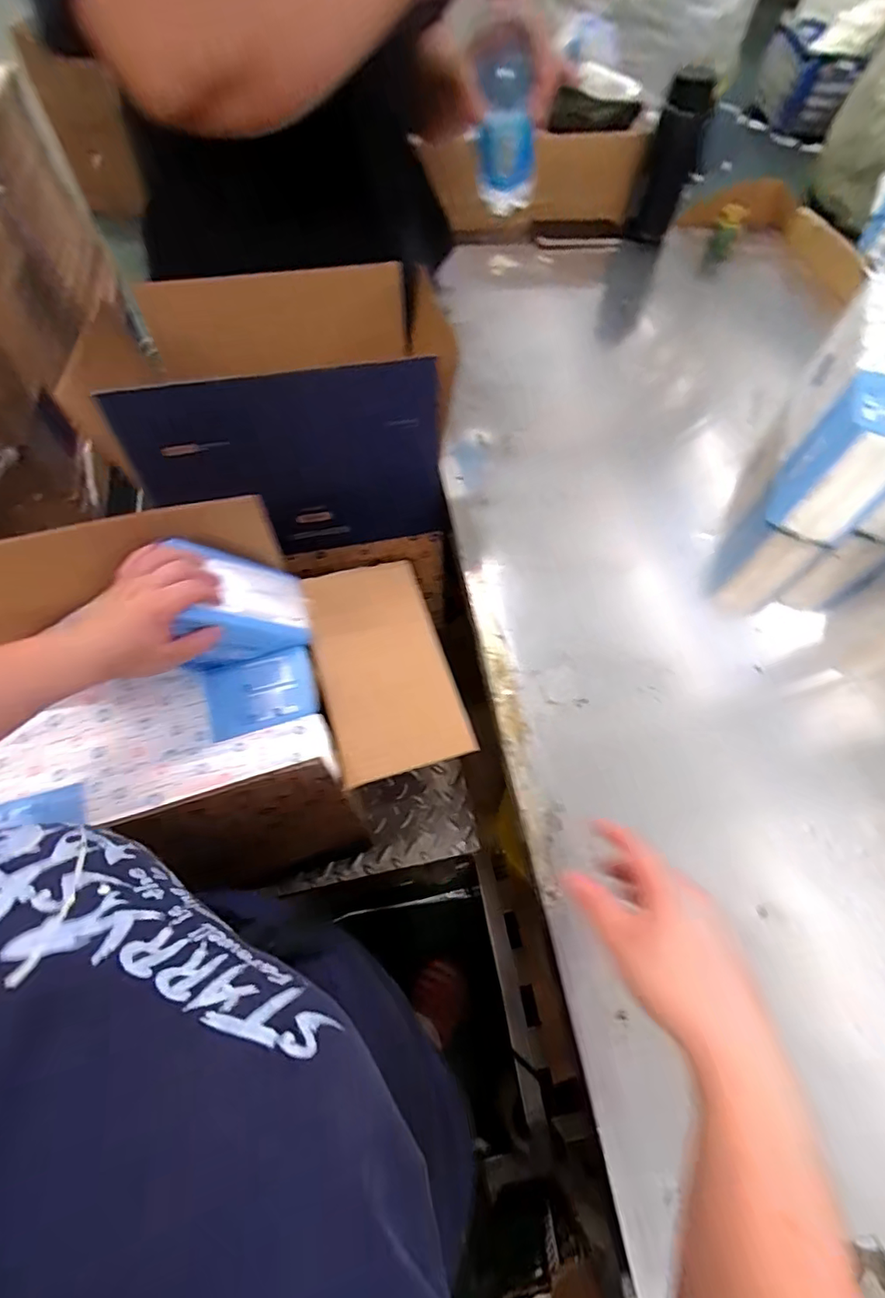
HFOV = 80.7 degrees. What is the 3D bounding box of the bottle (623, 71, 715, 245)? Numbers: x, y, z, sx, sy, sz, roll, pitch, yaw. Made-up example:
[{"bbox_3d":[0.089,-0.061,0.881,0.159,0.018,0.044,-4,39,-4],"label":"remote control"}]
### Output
[{"bbox_3d":[0.435,-0.931,1.018,0.090,0.259,0.071,19,63,8],"label":"bottle"}]

